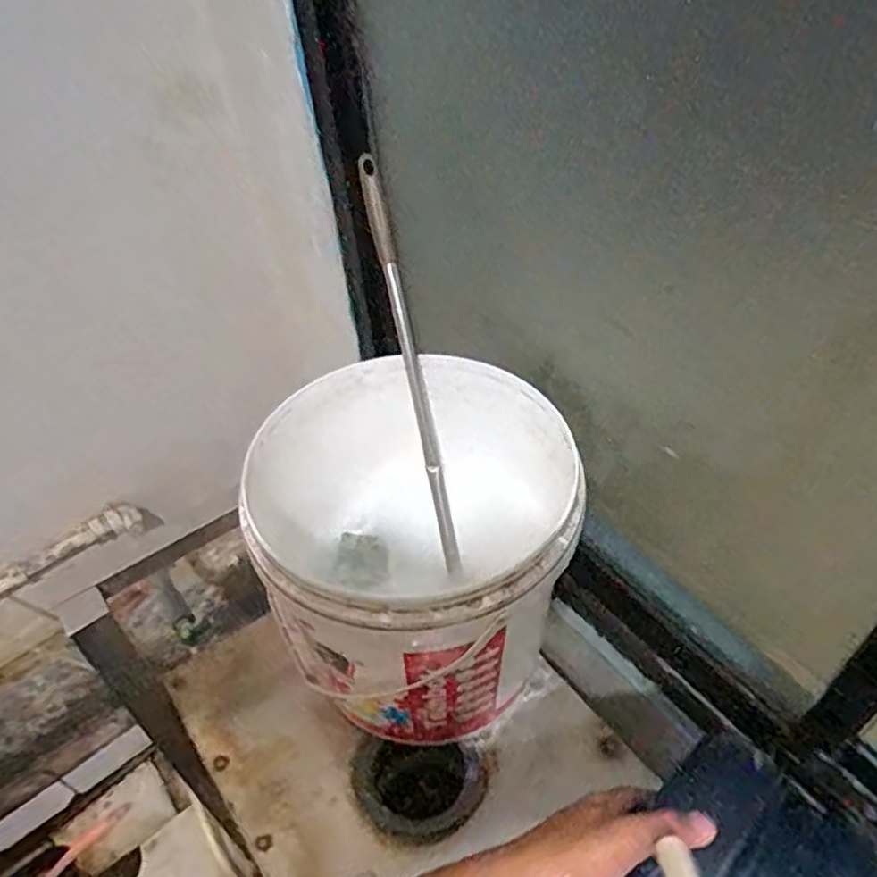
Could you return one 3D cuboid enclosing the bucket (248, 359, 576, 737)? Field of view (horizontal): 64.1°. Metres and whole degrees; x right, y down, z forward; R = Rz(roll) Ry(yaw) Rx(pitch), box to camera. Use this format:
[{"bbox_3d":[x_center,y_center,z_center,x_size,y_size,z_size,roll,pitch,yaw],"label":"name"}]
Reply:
[{"bbox_3d":[-0.026,0.129,0.741,0.289,0.313,0.306,-2,48,2],"label":"bucket"}]

